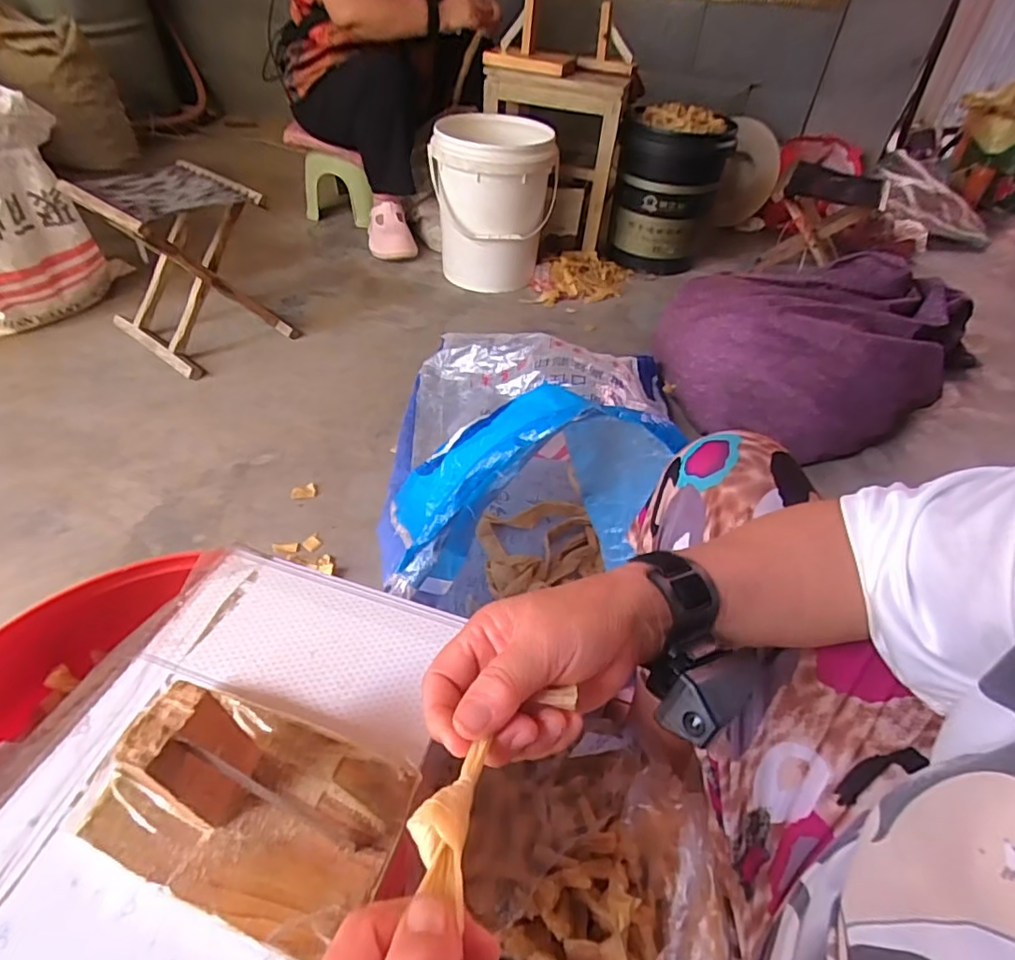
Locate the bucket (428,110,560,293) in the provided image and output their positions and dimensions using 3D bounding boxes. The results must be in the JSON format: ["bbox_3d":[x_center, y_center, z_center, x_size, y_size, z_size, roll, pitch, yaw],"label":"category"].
[{"bbox_3d":[-0.036,-0.689,1.467,0.292,0.351,0.278,7,43,0],"label":"bucket"}]

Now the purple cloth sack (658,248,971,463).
[{"bbox_3d":[0.626,-0.295,1.187,0.609,0.213,0.455,-24,51,-26],"label":"purple cloth sack"}]

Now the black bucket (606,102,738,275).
[{"bbox_3d":[0.438,-0.801,1.605,0.276,0.374,0.276,13,44,9],"label":"black bucket"}]

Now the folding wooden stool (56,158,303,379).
[{"bbox_3d":[-0.646,-0.438,1.175,0.296,0.296,0.266,33,49,25],"label":"folding wooden stool"}]

